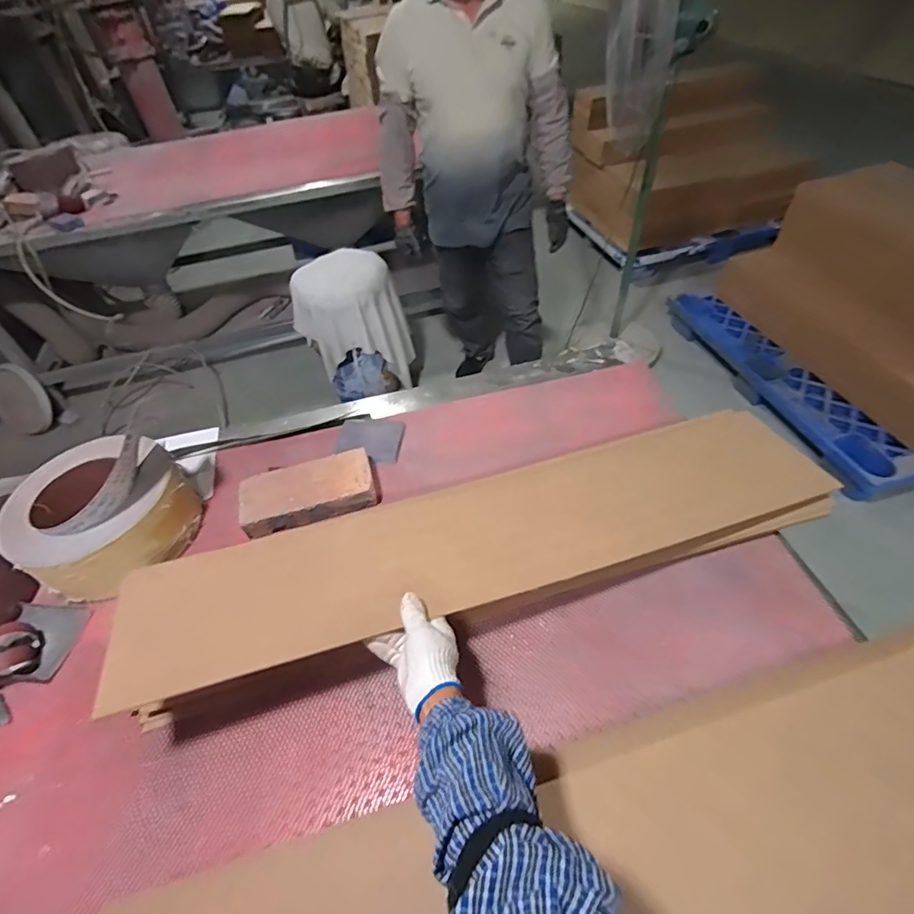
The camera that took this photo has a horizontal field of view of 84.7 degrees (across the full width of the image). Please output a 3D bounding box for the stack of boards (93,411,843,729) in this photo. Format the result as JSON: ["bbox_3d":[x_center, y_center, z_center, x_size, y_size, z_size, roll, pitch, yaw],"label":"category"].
[{"bbox_3d":[0.066,0.111,0.705,0.995,0.047,0.211,-13,43,-15],"label":"stack of boards"}]

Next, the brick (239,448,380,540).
[{"bbox_3d":[-0.251,0.063,0.855,0.221,0.059,0.117,-16,51,-9],"label":"brick"}]

